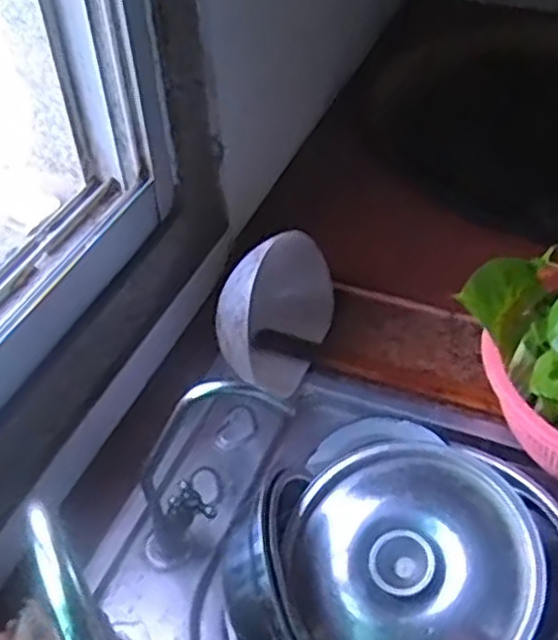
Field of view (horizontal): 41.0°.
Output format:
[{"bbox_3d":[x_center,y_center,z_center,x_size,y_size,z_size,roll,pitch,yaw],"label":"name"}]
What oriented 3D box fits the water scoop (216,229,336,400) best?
[{"bbox_3d":[-0.001,-0.013,0.757,0.084,0.135,0.157,13,48,15],"label":"water scoop"}]

